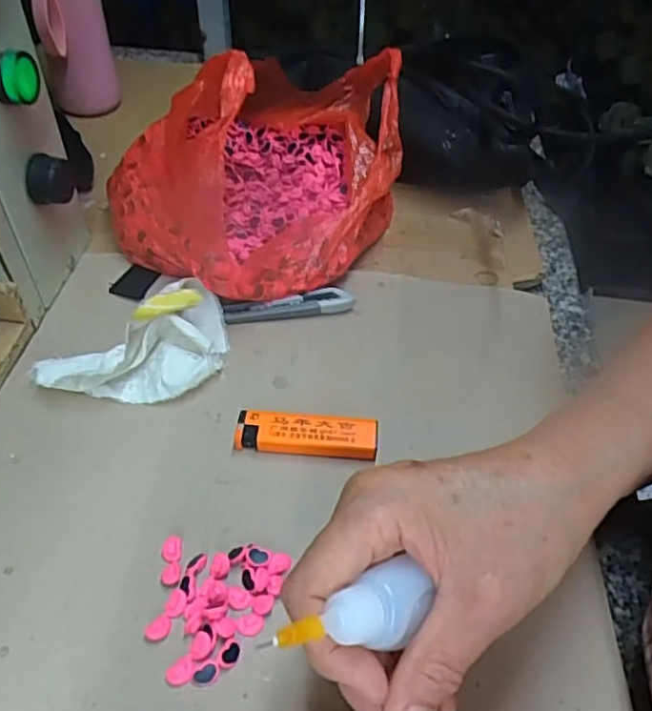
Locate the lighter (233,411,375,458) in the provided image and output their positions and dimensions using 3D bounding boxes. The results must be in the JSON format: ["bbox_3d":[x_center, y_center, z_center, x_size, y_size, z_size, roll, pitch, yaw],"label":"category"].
[{"bbox_3d":[-0.011,0.046,0.348,0.080,0.014,0.022,6,48,2],"label":"lighter"}]

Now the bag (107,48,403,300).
[{"bbox_3d":[-0.050,-0.145,0.426,0.182,0.130,0.180,34,55,25],"label":"bag"}]

